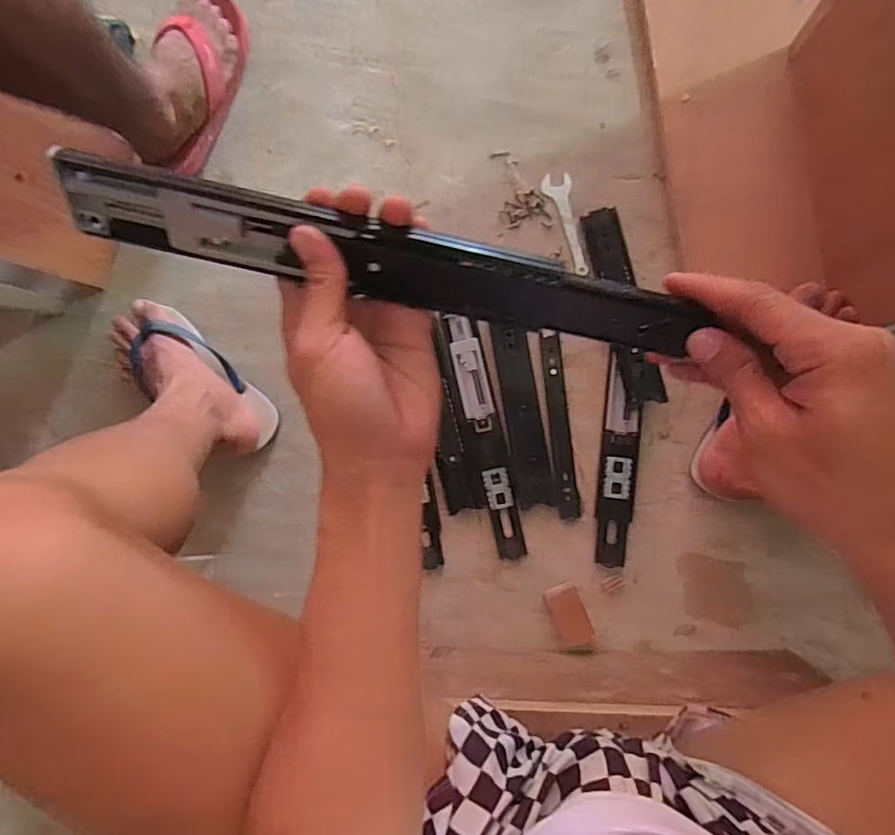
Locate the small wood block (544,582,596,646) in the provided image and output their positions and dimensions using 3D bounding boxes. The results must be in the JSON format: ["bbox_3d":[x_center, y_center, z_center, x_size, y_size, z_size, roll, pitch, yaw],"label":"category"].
[{"bbox_3d":[0.142,0.229,0.631,0.040,0.027,0.066,-22,87,3],"label":"small wood block"}]

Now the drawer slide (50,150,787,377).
[{"bbox_3d":[-0.031,-0.083,0.284,0.319,0.049,0.017,12,53,-2],"label":"drawer slide"}]

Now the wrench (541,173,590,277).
[{"bbox_3d":[0.148,-0.239,0.676,0.035,0.004,0.132,-13,87,3],"label":"wrench"}]

